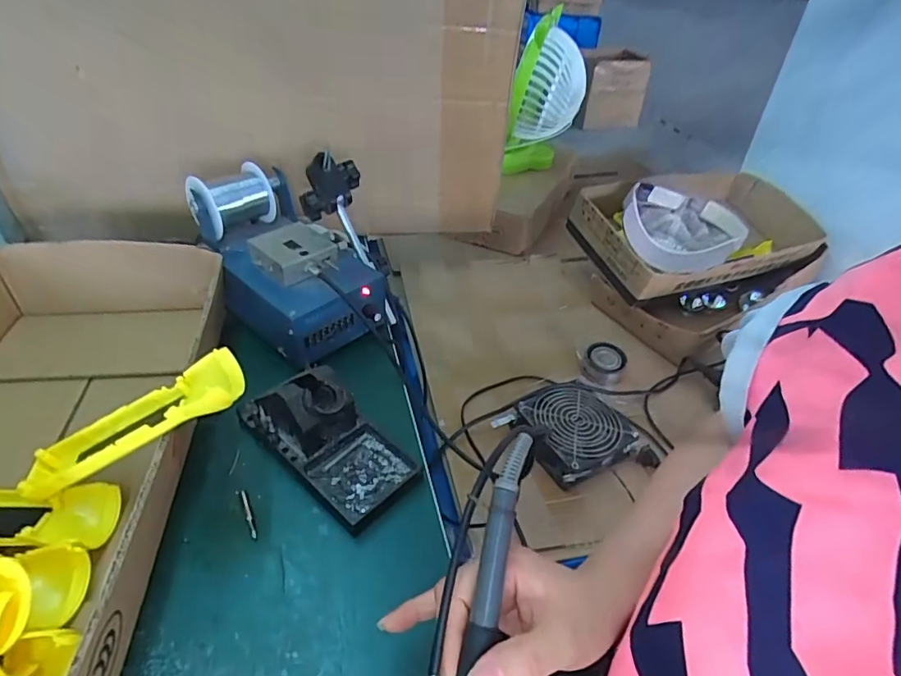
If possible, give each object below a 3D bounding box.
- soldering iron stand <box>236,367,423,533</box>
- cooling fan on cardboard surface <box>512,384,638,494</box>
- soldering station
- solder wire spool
[{"bbox_3d":[-0.102,0.069,0.428,0.154,0.069,0.076,32,47,30],"label":"soldering iron stand"},{"bbox_3d":[0.158,0.124,0.686,0.139,0.049,0.122,-23,49,-26],"label":"cooling fan on cardboard surface"},{"bbox_3d":[-0.157,-0.062,0.547,0.157,0.083,0.120,32,47,30],"label":"soldering station"},{"bbox_3d":[-0.235,-0.148,0.569,0.068,0.064,0.086,27,48,23],"label":"solder wire spool"}]

